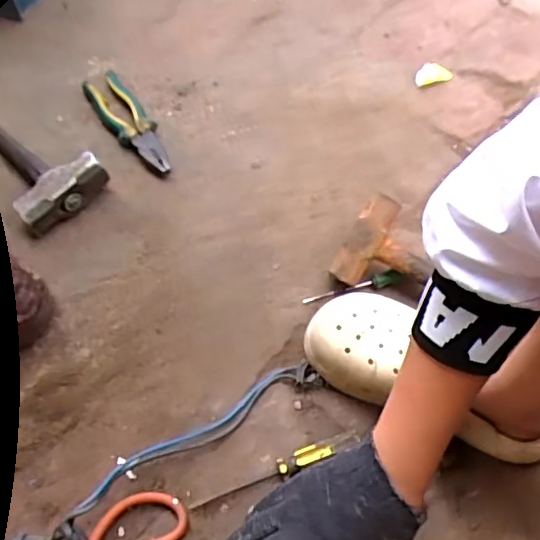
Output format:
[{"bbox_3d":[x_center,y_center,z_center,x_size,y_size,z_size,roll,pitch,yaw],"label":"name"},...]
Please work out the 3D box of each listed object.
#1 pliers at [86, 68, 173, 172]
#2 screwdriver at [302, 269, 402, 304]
[{"bbox_3d":[-0.182,-0.196,0.753,0.056,0.026,0.187,-31,65,-16],"label":"pliers"},{"bbox_3d":[0.090,0.020,0.635,0.108,0.021,0.016,-13,62,-7],"label":"screwdriver"}]

